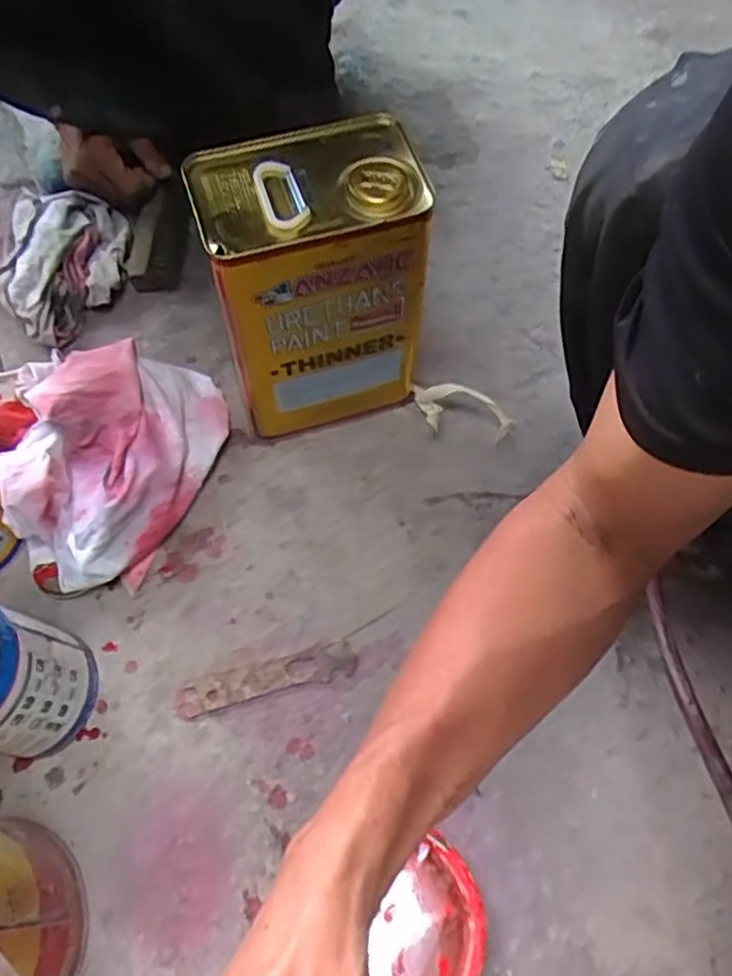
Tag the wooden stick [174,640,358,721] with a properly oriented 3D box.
[{"bbox_3d":[-0.083,0.159,0.613,0.149,0.008,0.029,-17,64,-3],"label":"wooden stick"}]

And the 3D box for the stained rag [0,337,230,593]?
[{"bbox_3d":[-0.233,-0.030,0.666,0.160,0.095,0.230,19,67,10],"label":"stained rag"}]

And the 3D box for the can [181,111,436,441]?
[{"bbox_3d":[-0.039,-0.162,0.637,0.167,0.256,0.109,-21,66,-8],"label":"can"}]

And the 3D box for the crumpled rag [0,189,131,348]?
[{"bbox_3d":[-0.329,-0.250,0.800,0.161,0.058,0.148,-42,70,-17],"label":"crumpled rag"}]

